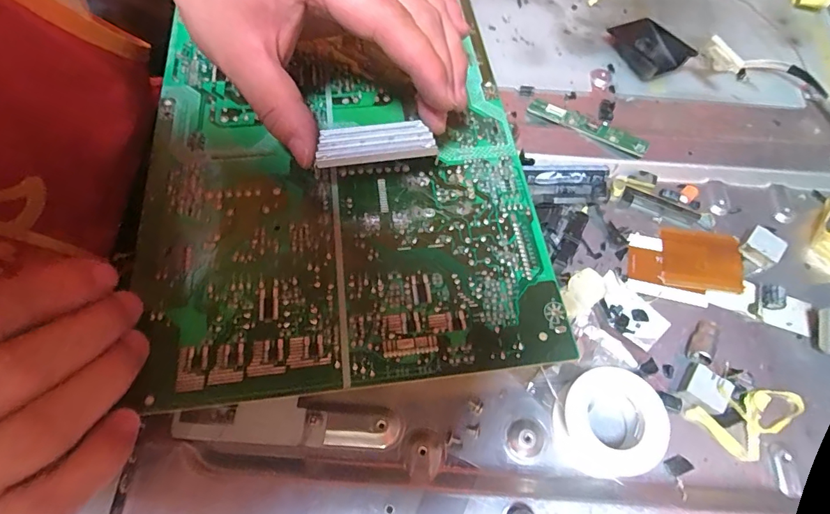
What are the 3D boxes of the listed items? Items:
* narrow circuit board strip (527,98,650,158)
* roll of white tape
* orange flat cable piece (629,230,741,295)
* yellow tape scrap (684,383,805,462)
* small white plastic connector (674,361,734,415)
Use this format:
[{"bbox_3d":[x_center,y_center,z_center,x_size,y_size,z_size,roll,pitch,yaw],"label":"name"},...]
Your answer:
[{"bbox_3d":[0.103,-0.079,0.277,0.072,0.004,0.013,29,81,19],"label":"narrow circuit board strip"},{"bbox_3d":[0.086,0.073,0.203,0.043,0.019,0.043,0,67,0],"label":"roll of white tape"},{"bbox_3d":[0.145,0.001,0.246,0.057,0.004,0.035,10,67,4],"label":"orange flat cable piece"},{"bbox_3d":[0.155,0.070,0.212,0.046,0.008,0.031,-34,71,-14],"label":"yellow tape scrap"},{"bbox_3d":[0.135,0.062,0.215,0.020,0.008,0.018,29,70,12],"label":"small white plastic connector"}]

